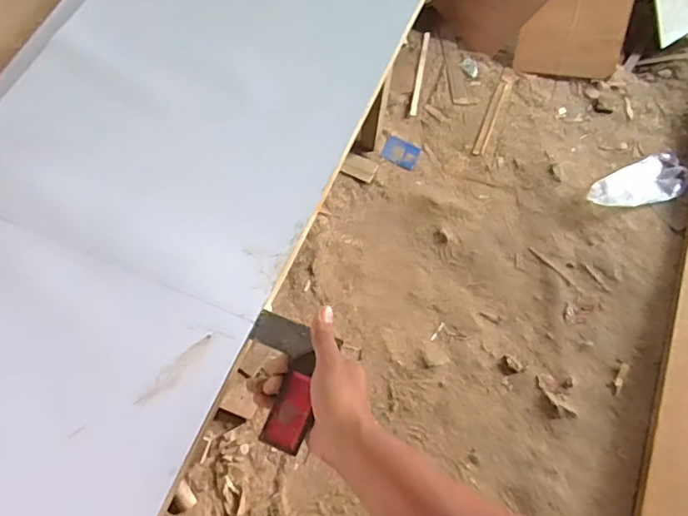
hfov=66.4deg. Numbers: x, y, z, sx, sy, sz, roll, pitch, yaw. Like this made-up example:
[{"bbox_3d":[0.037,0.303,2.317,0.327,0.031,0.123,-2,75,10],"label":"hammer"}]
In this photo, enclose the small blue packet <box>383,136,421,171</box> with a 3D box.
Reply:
[{"bbox_3d":[0.184,-0.340,1.688,0.113,0.012,0.097,26,64,-2],"label":"small blue packet"}]

